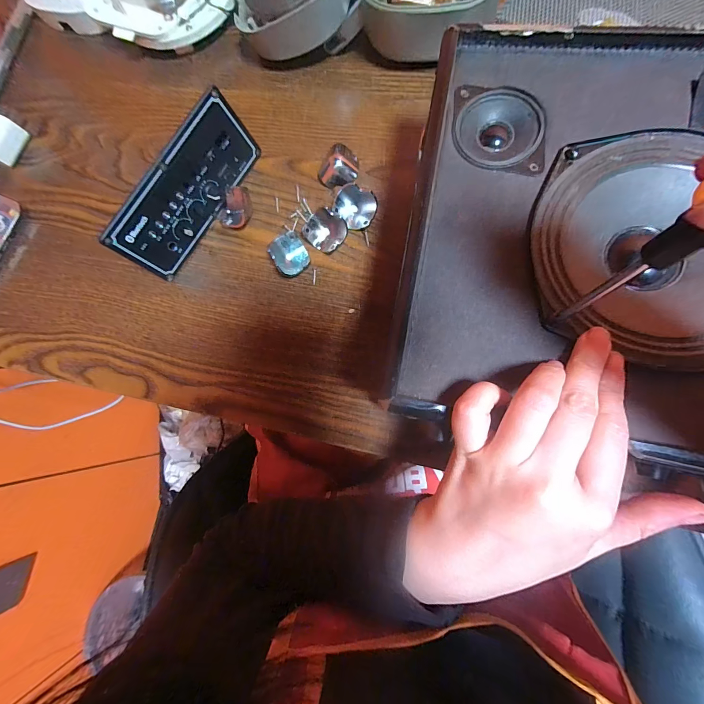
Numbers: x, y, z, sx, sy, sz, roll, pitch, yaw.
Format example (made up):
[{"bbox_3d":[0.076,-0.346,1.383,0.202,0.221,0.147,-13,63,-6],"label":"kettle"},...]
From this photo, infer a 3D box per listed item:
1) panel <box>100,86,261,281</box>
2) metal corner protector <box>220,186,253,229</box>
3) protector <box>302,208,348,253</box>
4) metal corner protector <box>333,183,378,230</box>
[{"bbox_3d":[-0.143,-0.139,0.278,0.026,0.061,0.146,32,87,26],"label":"panel"},{"bbox_3d":[-0.106,-0.131,0.295,0.028,0.012,0.036,25,87,8],"label":"metal corner protector"},{"bbox_3d":[-0.022,-0.105,0.281,0.032,0.015,0.031,-1,83,6],"label":"protector"},{"bbox_3d":[0.003,-0.124,0.278,0.034,0.018,0.031,-1,83,6],"label":"metal corner protector"}]

